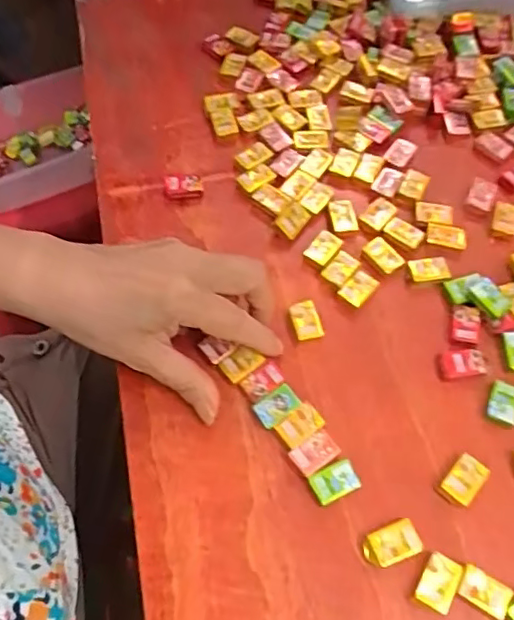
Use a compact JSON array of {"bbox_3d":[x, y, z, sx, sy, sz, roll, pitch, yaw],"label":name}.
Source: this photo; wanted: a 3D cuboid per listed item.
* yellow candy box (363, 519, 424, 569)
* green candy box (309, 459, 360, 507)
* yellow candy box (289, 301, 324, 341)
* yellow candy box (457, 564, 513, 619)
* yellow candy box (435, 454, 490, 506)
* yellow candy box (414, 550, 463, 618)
[{"bbox_3d":[0.071,0.124,0.300,0.029,0.007,0.019,-18,65,-10],"label":"yellow candy box"},{"bbox_3d":[0.043,0.095,0.314,0.025,0.007,0.017,-21,65,-12],"label":"green candy box"},{"bbox_3d":[0.031,0.008,0.359,0.017,0.008,0.025,-14,64,-9],"label":"yellow candy box"},{"bbox_3d":[0.116,0.144,0.291,0.026,0.006,0.017,29,66,13],"label":"yellow candy box"},{"bbox_3d":[0.115,0.095,0.316,0.018,0.009,0.026,36,68,16],"label":"yellow candy box"},{"bbox_3d":[0.093,0.141,0.293,0.019,0.005,0.027,27,65,12],"label":"yellow candy box"}]

